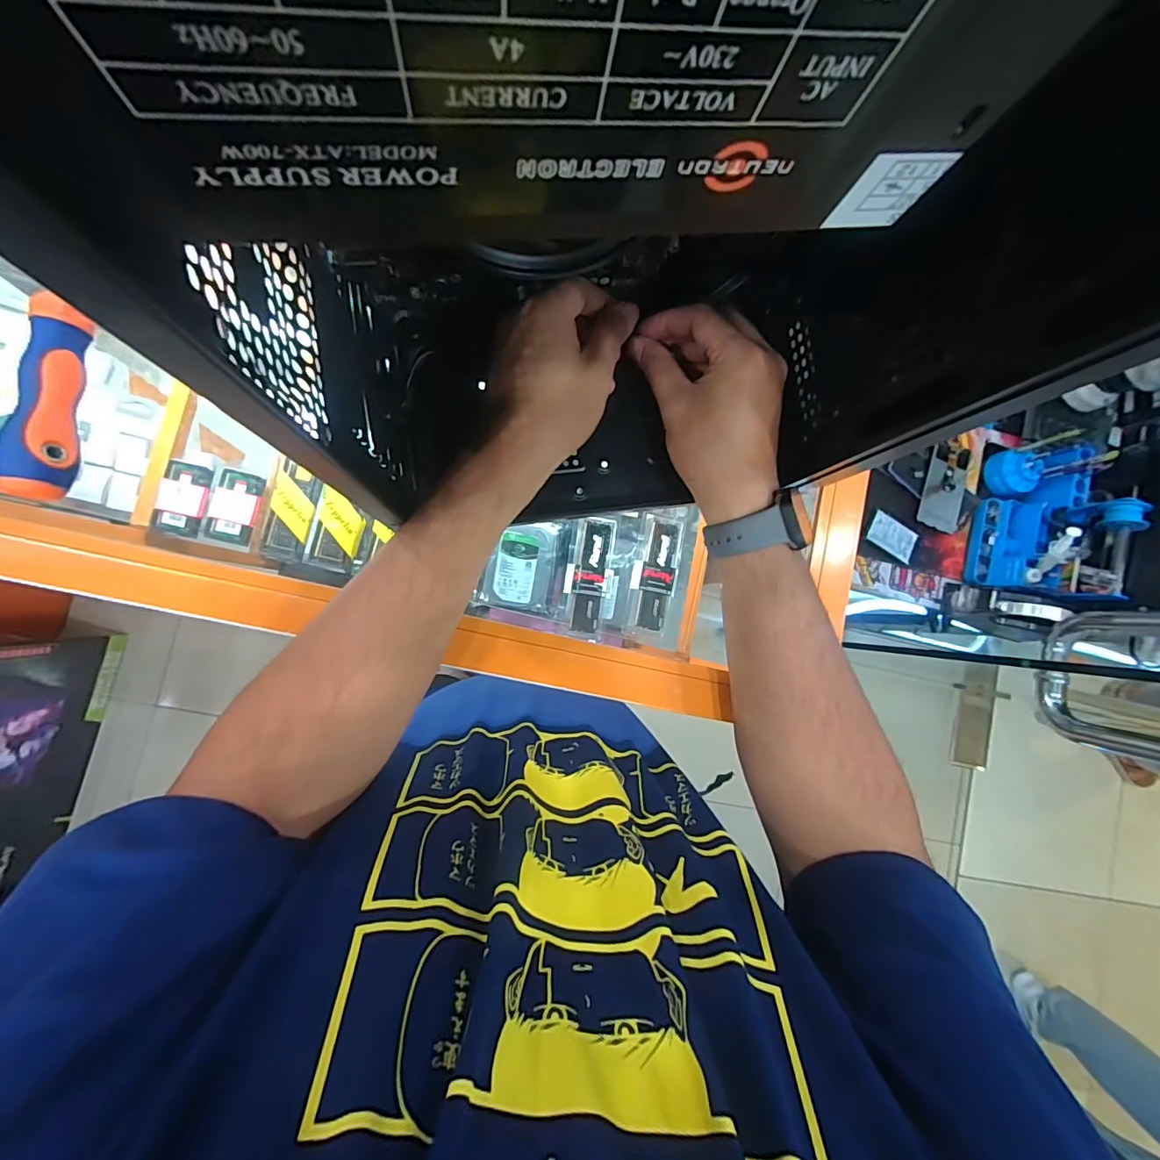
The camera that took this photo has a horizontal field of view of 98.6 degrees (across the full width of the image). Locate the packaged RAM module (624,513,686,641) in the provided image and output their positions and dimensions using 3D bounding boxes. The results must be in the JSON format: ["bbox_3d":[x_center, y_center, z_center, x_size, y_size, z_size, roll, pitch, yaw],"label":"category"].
[{"bbox_3d":[0.092,-0.004,0.614,0.055,0.010,0.148,11,86,-8],"label":"packaged RAM module"}]

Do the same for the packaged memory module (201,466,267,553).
[{"bbox_3d":[-0.382,-0.080,0.554,0.051,0.012,0.087,14,85,-8],"label":"packaged memory module"}]

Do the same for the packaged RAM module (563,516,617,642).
[{"bbox_3d":[0.012,-0.003,0.604,0.054,0.008,0.147,9,86,-9],"label":"packaged RAM module"}]

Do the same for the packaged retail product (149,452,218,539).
[{"bbox_3d":[-0.434,-0.095,0.550,0.053,0.016,0.096,10,86,-8],"label":"packaged retail product"}]

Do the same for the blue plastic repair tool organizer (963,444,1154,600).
[{"bbox_3d":[0.751,-0.093,0.791,0.130,0.133,0.247,16,85,-8],"label":"blue plastic repair tool organizer"}]

